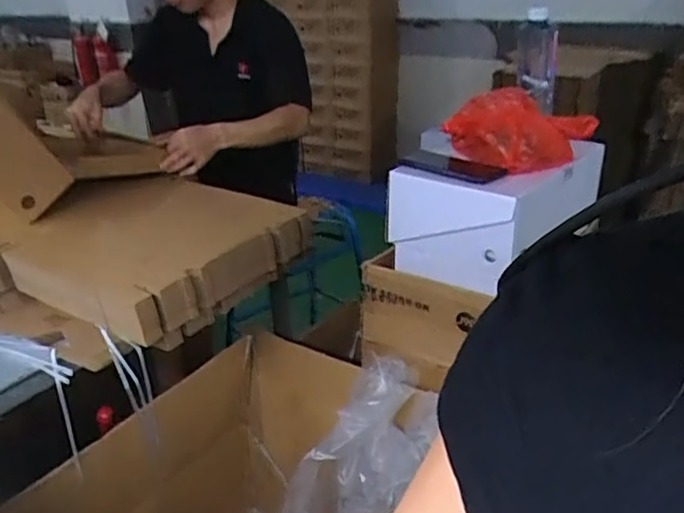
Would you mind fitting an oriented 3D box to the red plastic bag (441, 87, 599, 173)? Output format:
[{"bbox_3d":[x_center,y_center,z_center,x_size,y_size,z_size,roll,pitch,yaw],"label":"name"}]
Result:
[{"bbox_3d":[0.295,-0.212,1.014,0.180,0.090,0.211,16,31,31],"label":"red plastic bag"}]

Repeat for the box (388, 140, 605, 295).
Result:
[{"bbox_3d":[0.265,-0.093,1.049,0.223,0.169,0.344,21,34,38],"label":"box"}]

